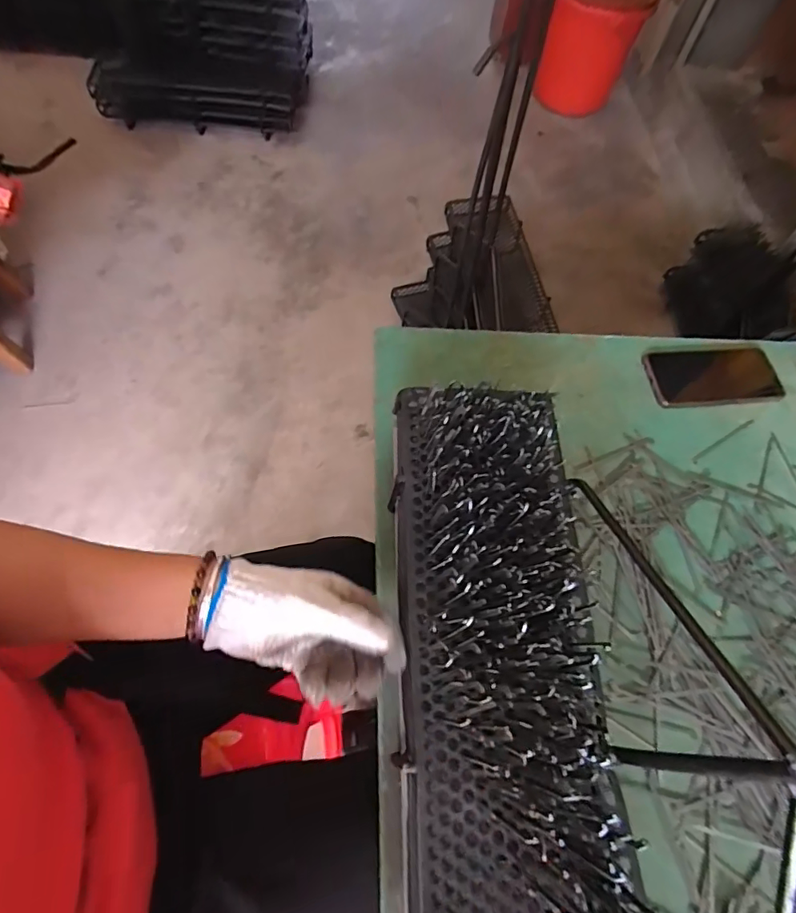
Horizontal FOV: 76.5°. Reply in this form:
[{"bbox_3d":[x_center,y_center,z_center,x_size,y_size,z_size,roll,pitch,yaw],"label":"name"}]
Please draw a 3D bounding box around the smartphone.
[{"bbox_3d":[0.387,-0.100,0.623,0.165,0.015,0.077,-4,63,-8],"label":"smartphone"}]

